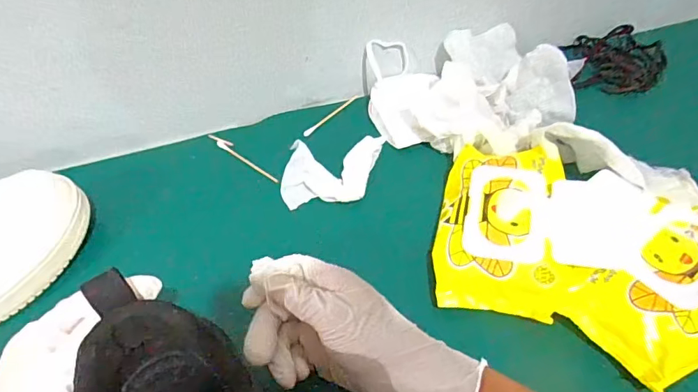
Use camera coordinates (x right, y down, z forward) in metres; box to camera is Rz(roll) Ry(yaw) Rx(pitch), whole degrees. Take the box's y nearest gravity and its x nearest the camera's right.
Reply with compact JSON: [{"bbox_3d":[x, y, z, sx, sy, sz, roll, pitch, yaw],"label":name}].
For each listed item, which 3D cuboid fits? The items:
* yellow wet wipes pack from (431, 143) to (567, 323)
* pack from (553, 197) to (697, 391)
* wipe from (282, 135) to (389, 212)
[{"bbox_3d":[0.130,0.021,0.417,0.096,0.043,0.160,11,48,10],"label":"yellow wet wipes pack"},{"bbox_3d":[0.246,0.063,0.371,0.160,0.028,0.102,-31,54,-25],"label":"pack"},{"bbox_3d":[-0.009,-0.029,0.475,0.121,0.034,0.061,-19,50,-16],"label":"wipe"}]

